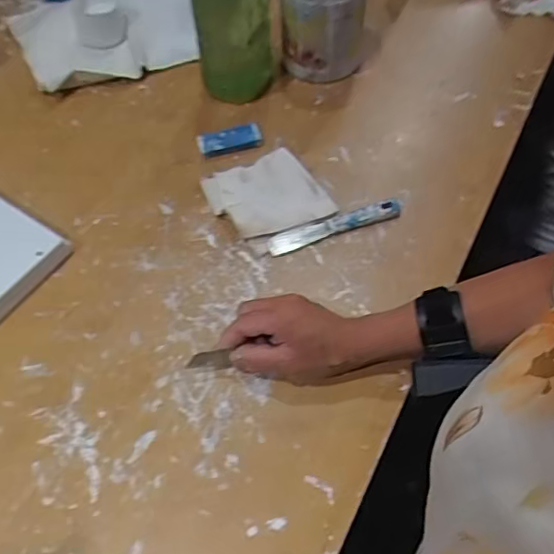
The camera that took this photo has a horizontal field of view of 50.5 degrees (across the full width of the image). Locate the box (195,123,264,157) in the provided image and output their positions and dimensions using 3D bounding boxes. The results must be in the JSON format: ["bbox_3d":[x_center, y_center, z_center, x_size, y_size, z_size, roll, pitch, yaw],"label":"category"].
[{"bbox_3d":[-0.052,-0.153,0.660,0.071,0.014,0.026,-13,59,-8],"label":"box"}]

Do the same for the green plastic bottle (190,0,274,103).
[{"bbox_3d":[-0.049,-0.300,0.644,0.087,0.206,0.084,-3,58,-2],"label":"green plastic bottle"}]

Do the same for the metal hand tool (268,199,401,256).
[{"bbox_3d":[0.058,-0.053,0.598,0.140,0.015,0.021,-18,60,-12],"label":"metal hand tool"}]

